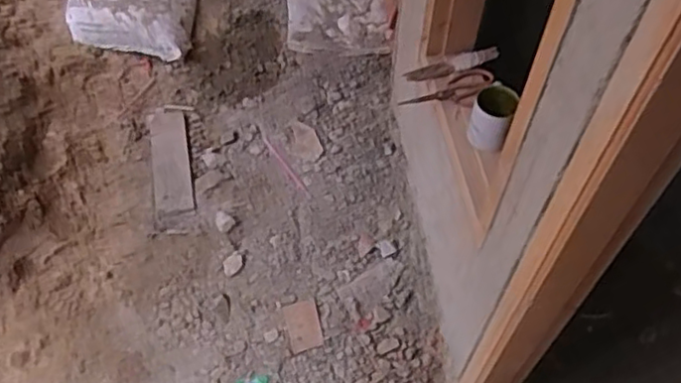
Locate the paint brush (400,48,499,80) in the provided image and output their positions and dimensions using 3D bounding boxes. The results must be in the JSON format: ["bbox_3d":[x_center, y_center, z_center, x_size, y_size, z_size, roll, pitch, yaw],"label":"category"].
[{"bbox_3d":[0.237,-0.269,1.415,0.197,0.022,0.043,-16,58,6],"label":"paint brush"}]

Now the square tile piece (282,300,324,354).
[{"bbox_3d":[-0.091,0.326,1.615,0.080,0.010,0.120,-12,58,-10],"label":"square tile piece"}]

